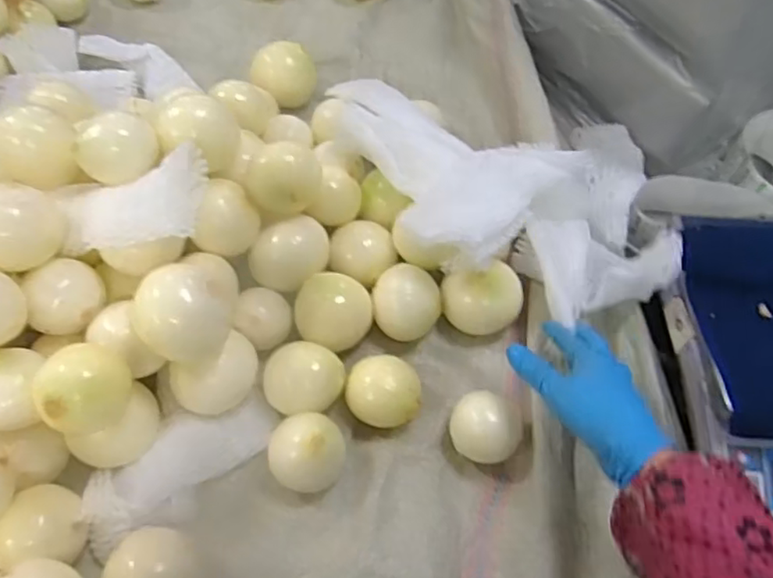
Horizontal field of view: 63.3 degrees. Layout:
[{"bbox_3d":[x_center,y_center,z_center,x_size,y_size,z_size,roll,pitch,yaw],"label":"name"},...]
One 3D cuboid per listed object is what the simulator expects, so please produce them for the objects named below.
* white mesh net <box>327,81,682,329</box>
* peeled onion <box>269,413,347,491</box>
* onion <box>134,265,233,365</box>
[{"bbox_3d":[0.113,-0.116,0.662,0.357,0.110,0.322,5,58,0],"label":"white mesh net"},{"bbox_3d":[-0.068,0.138,0.535,0.062,0.058,0.063,1,58,-2],"label":"peeled onion"},{"bbox_3d":[-0.167,0.019,0.529,0.071,0.060,0.067,1,58,-2],"label":"onion"}]

